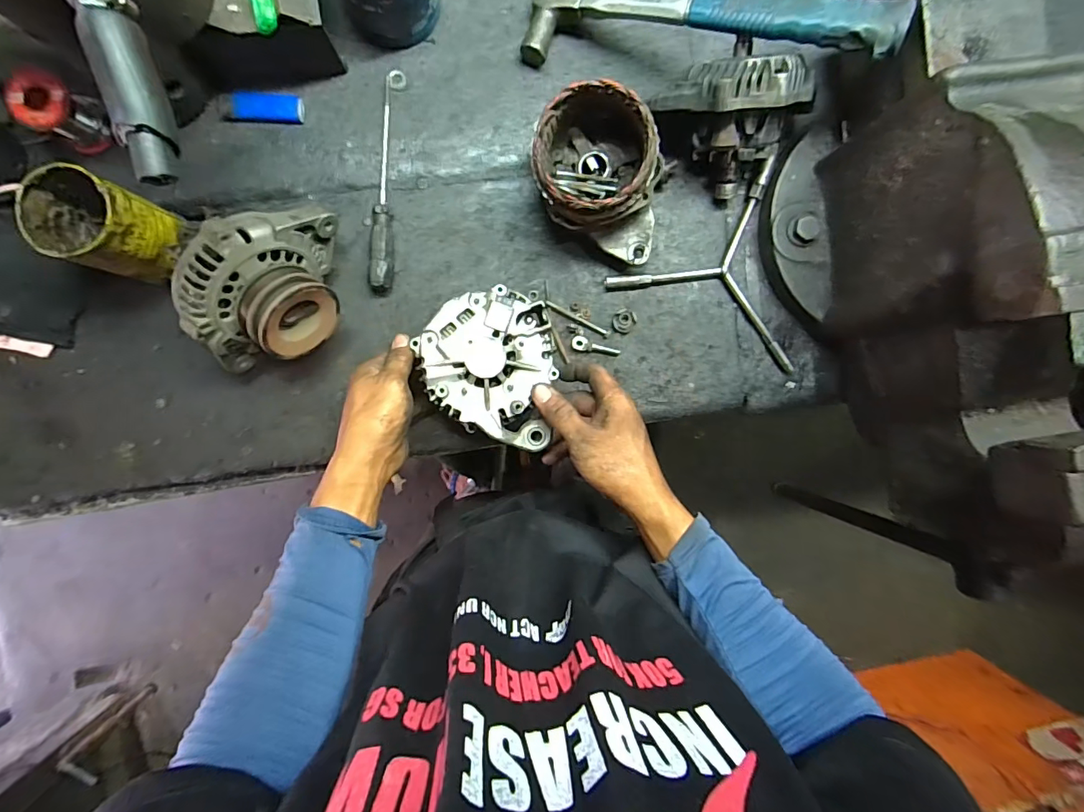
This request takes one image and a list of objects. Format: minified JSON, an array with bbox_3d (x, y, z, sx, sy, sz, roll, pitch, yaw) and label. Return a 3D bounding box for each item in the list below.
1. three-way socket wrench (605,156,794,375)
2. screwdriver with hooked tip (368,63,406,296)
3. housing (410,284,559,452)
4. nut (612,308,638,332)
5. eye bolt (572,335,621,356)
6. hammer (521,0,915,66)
[{"bbox_3d":[0.205,-0.171,0.528,0.221,0.019,0.195,22,91,-5],"label":"three-way socket wrench"},{"bbox_3d":[-0.160,-0.233,0.501,0.022,0.028,0.223,5,93,-4],"label":"screwdriver with hooked tip"},{"bbox_3d":[-0.045,-0.042,0.444,0.124,0.038,0.129,19,91,-5],"label":"housing"},{"bbox_3d":[0.090,-0.094,0.532,0.024,0.009,0.026,0,93,-4],"label":"nut"},{"bbox_3d":[0.060,-0.066,0.532,0.053,0.007,0.016,7,92,-5],"label":"eye bolt"},{"bbox_3d":[0.145,-0.358,0.442,0.328,0.031,0.121,23,91,21],"label":"hammer"}]

